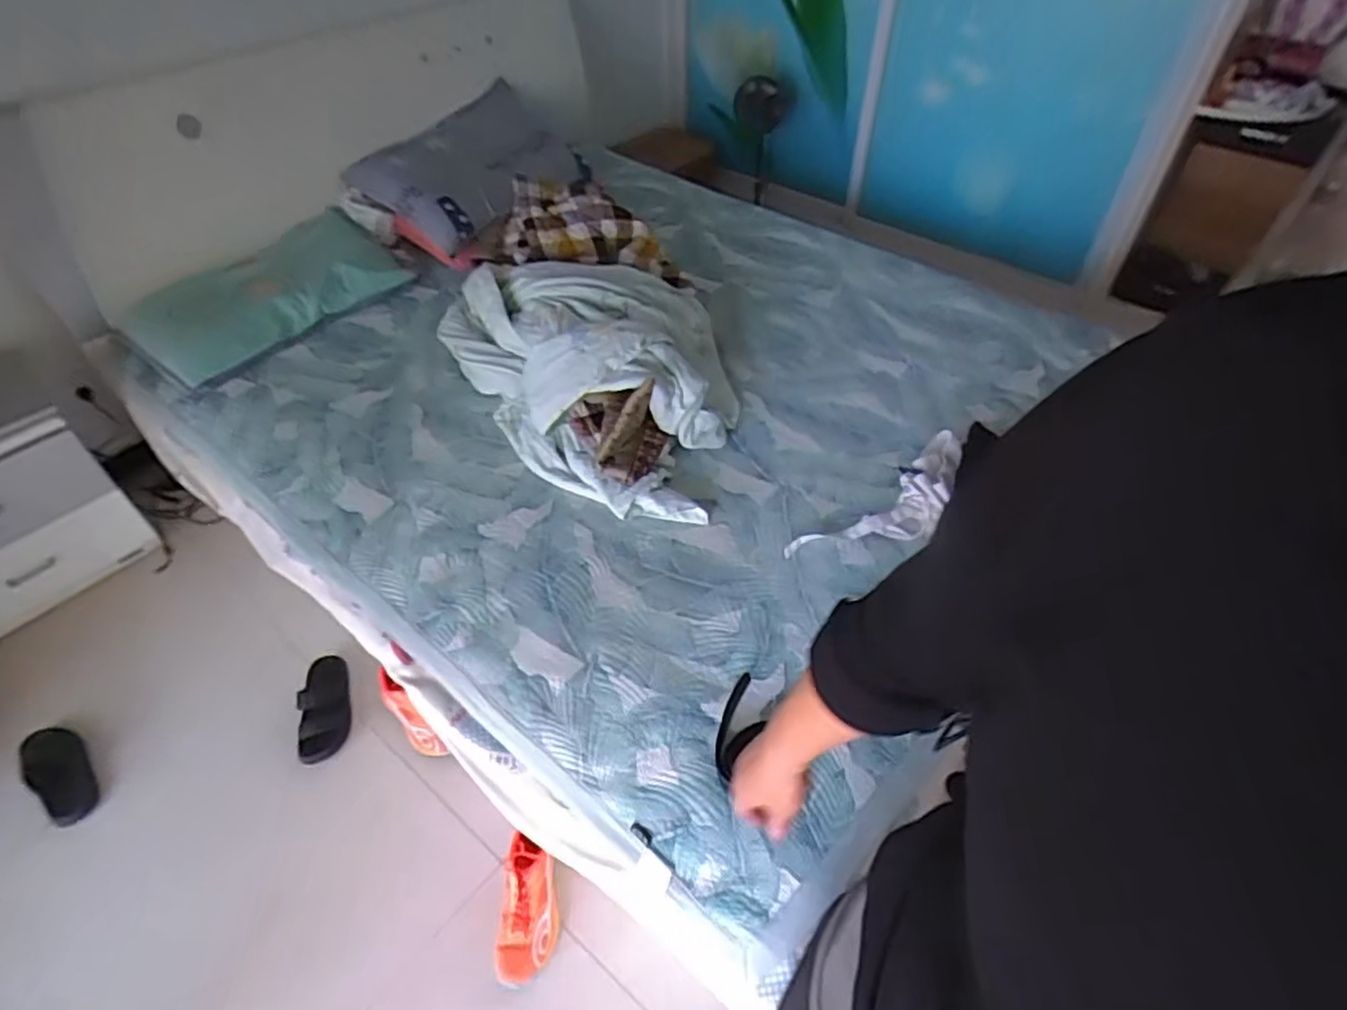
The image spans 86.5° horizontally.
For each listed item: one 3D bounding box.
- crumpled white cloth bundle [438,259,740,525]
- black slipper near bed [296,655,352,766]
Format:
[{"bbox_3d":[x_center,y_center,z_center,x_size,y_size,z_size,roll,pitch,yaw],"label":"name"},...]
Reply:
[{"bbox_3d":[-0.129,-0.323,1.649,0.562,0.278,0.787,-29,53,-24],"label":"crumpled white cloth bundle"},{"bbox_3d":[-0.799,0.462,1.636,0.112,0.052,0.269,-16,48,-14],"label":"black slipper near bed"}]

